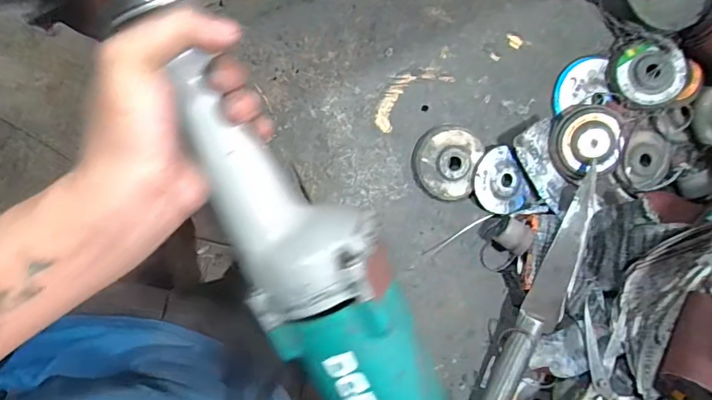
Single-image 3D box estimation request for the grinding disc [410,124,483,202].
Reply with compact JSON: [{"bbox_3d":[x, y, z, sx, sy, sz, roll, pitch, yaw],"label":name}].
[{"bbox_3d":[0.099,-0.042,0.519,0.072,0.015,0.079,-1,96,-7],"label":"grinding disc"}]

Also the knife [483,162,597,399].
[{"bbox_3d":[0.215,0.117,0.540,0.048,0.030,0.303,19,93,-9],"label":"knife"}]

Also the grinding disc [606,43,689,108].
[{"bbox_3d":[0.325,-0.137,0.524,0.079,0.012,0.066,15,96,8],"label":"grinding disc"}]

